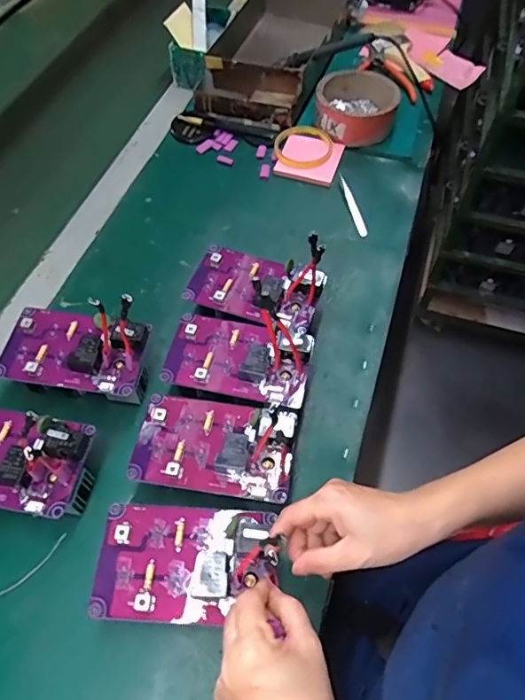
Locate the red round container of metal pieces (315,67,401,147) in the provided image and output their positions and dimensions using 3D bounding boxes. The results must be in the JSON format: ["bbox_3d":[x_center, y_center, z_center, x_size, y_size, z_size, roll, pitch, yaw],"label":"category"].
[{"bbox_3d":[0.143,-0.372,0.756,0.116,0.055,0.120,0,58,0],"label":"red round container of metal pieces"}]

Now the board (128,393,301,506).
[{"bbox_3d":[-0.043,0.081,0.438,0.139,0.022,0.084,10,59,6],"label":"board"}]

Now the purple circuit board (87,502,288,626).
[{"bbox_3d":[-0.059,0.164,0.382,0.139,0.019,0.081,3,58,2],"label":"purple circuit board"}]

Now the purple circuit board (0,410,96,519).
[{"bbox_3d":[-0.228,0.103,0.452,0.141,0.073,0.087,9,59,6],"label":"purple circuit board"}]

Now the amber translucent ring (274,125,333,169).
[{"bbox_3d":[0.061,-0.304,0.740,0.085,0.017,0.084,0,58,0],"label":"amber translucent ring"}]

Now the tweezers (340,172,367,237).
[{"bbox_3d":[0.122,-0.201,0.677,0.011,0.007,0.111,-11,59,-6],"label":"tweezers"}]

